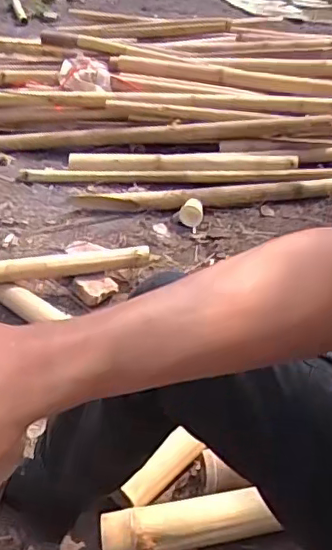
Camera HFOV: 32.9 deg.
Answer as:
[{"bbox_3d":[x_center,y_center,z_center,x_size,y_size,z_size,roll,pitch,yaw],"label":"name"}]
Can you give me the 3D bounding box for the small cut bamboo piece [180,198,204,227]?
[{"bbox_3d":[0.076,-0.186,1.666,0.071,0.055,0.074,5,38,2],"label":"small cut bamboo piece"}]

